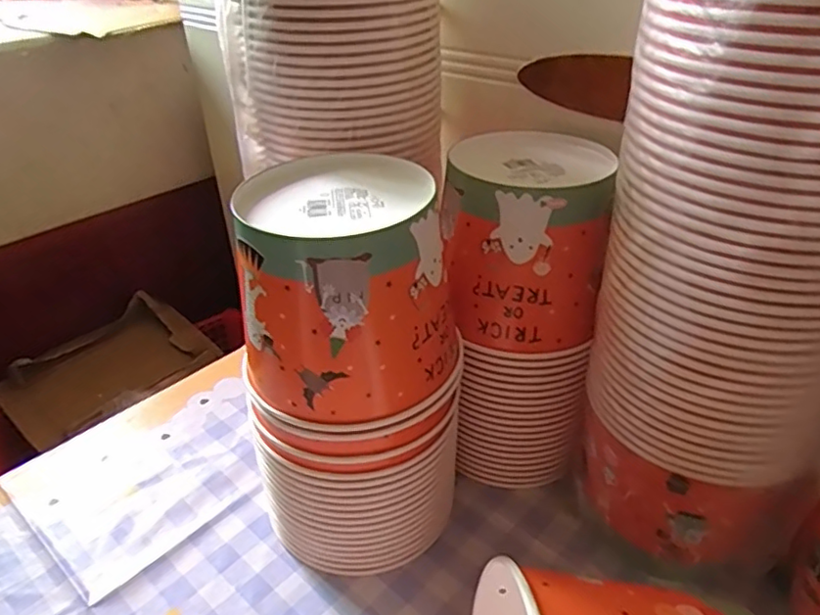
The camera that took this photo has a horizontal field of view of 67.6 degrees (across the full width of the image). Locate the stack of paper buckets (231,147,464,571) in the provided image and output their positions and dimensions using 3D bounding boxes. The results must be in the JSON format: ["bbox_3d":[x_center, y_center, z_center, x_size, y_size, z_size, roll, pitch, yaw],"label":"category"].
[{"bbox_3d":[-0.036,0.053,0.458,0.139,0.284,0.128,1,34,6],"label":"stack of paper buckets"}]

